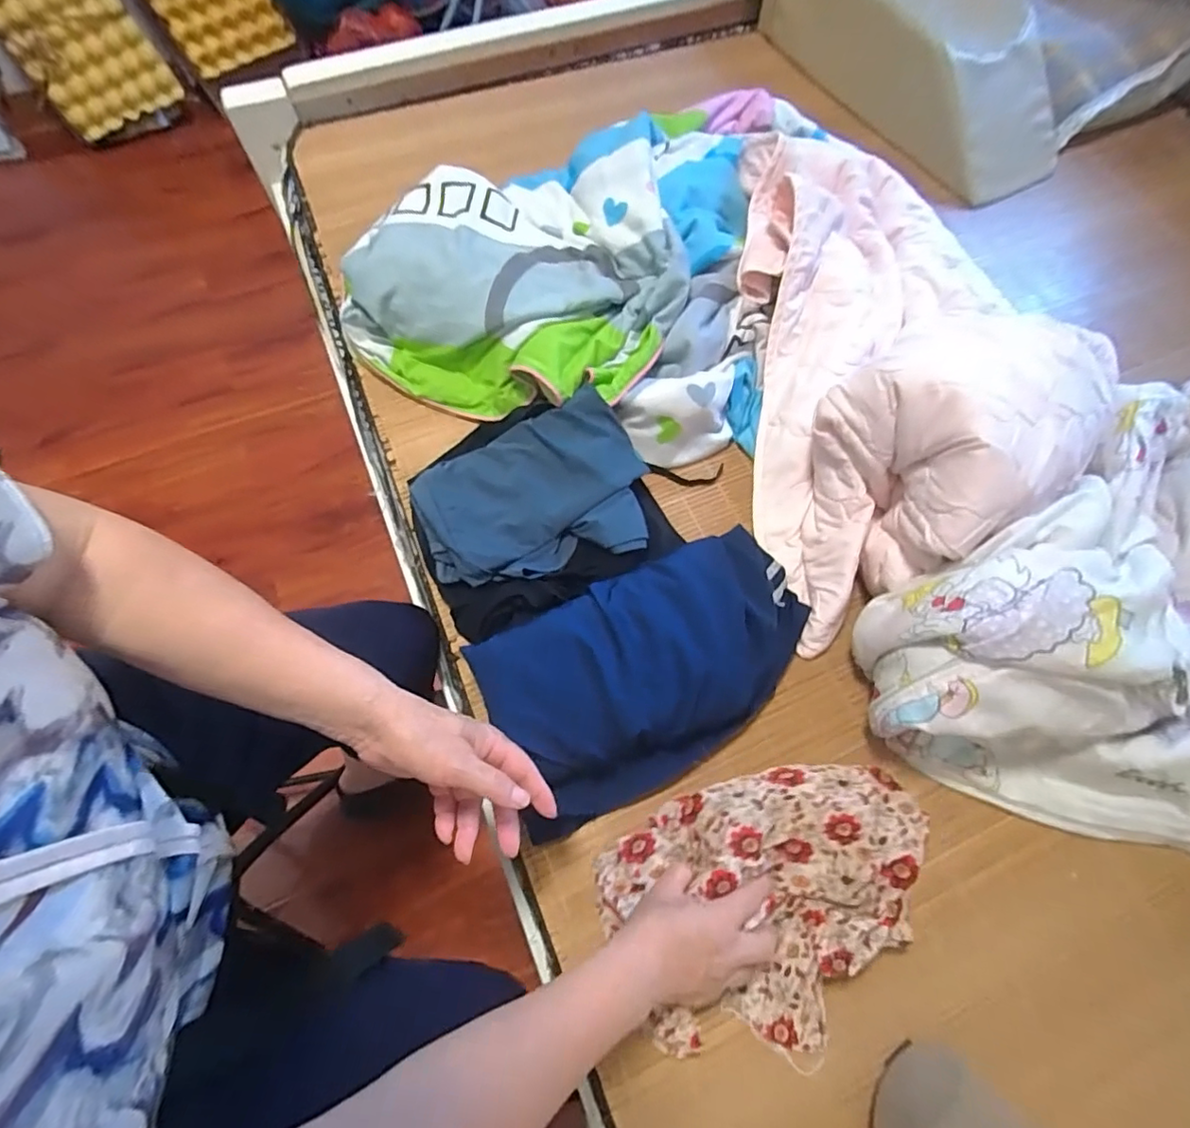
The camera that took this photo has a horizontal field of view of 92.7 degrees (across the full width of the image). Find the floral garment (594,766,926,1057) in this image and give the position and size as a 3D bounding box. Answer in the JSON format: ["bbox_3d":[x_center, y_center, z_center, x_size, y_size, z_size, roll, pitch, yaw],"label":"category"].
[{"bbox_3d":[0.158,0.289,0.492,0.273,0.076,0.206,-29,69,-11],"label":"floral garment"}]

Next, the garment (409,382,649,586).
[{"bbox_3d":[-0.072,-0.077,0.635,0.248,0.031,0.182,-20,75,-3],"label":"garment"}]

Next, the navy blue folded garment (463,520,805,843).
[{"bbox_3d":[0.063,0.100,0.569,0.354,0.099,0.195,-28,69,-10],"label":"navy blue folded garment"}]

